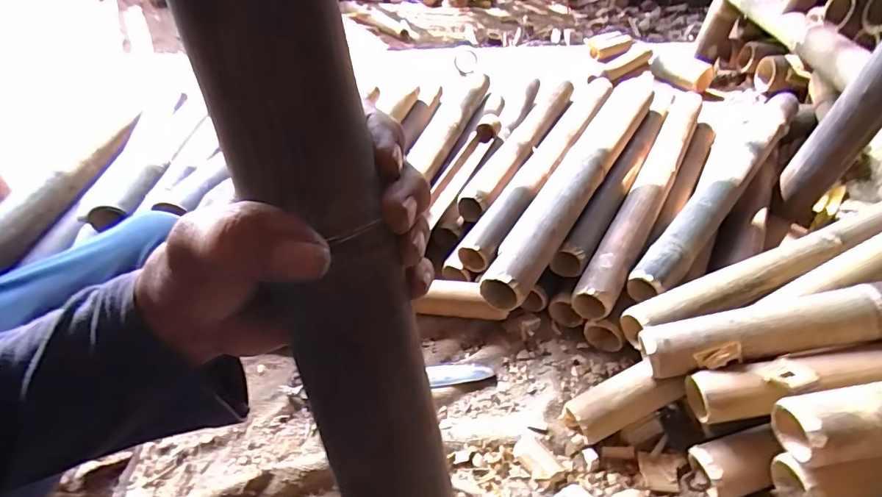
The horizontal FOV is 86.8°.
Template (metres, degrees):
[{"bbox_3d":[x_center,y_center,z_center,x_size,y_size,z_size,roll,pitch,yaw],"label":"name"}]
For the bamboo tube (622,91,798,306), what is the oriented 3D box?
[{"bbox_3d":[0.487,-0.112,0.795,0.060,0.054,0.632,30,53,32],"label":"bamboo tube"}]

